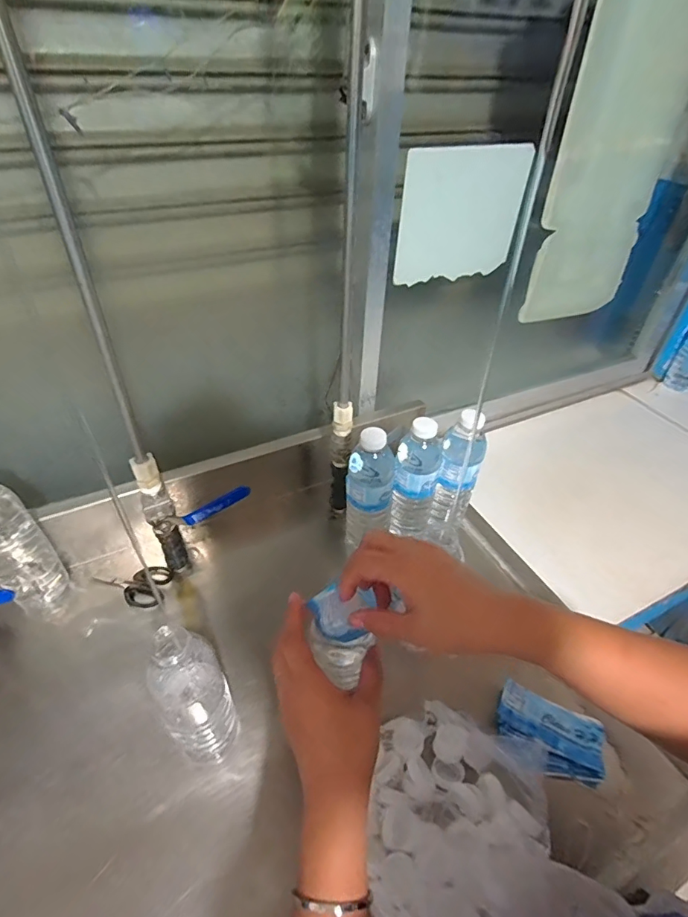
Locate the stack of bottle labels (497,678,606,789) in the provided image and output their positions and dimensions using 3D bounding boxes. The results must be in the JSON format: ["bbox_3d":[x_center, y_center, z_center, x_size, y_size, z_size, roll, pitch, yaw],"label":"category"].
[{"bbox_3d":[0.221,0.294,0.501,0.107,0.011,0.066,19,44,19],"label":"stack of bottle labels"}]

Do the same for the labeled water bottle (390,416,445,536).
[{"bbox_3d":[0.098,0.028,0.629,0.058,0.182,0.054,11,42,11],"label":"labeled water bottle"}]

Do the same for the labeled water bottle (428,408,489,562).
[{"bbox_3d":[0.157,0.034,0.653,0.057,0.196,0.076,11,42,11],"label":"labeled water bottle"}]

